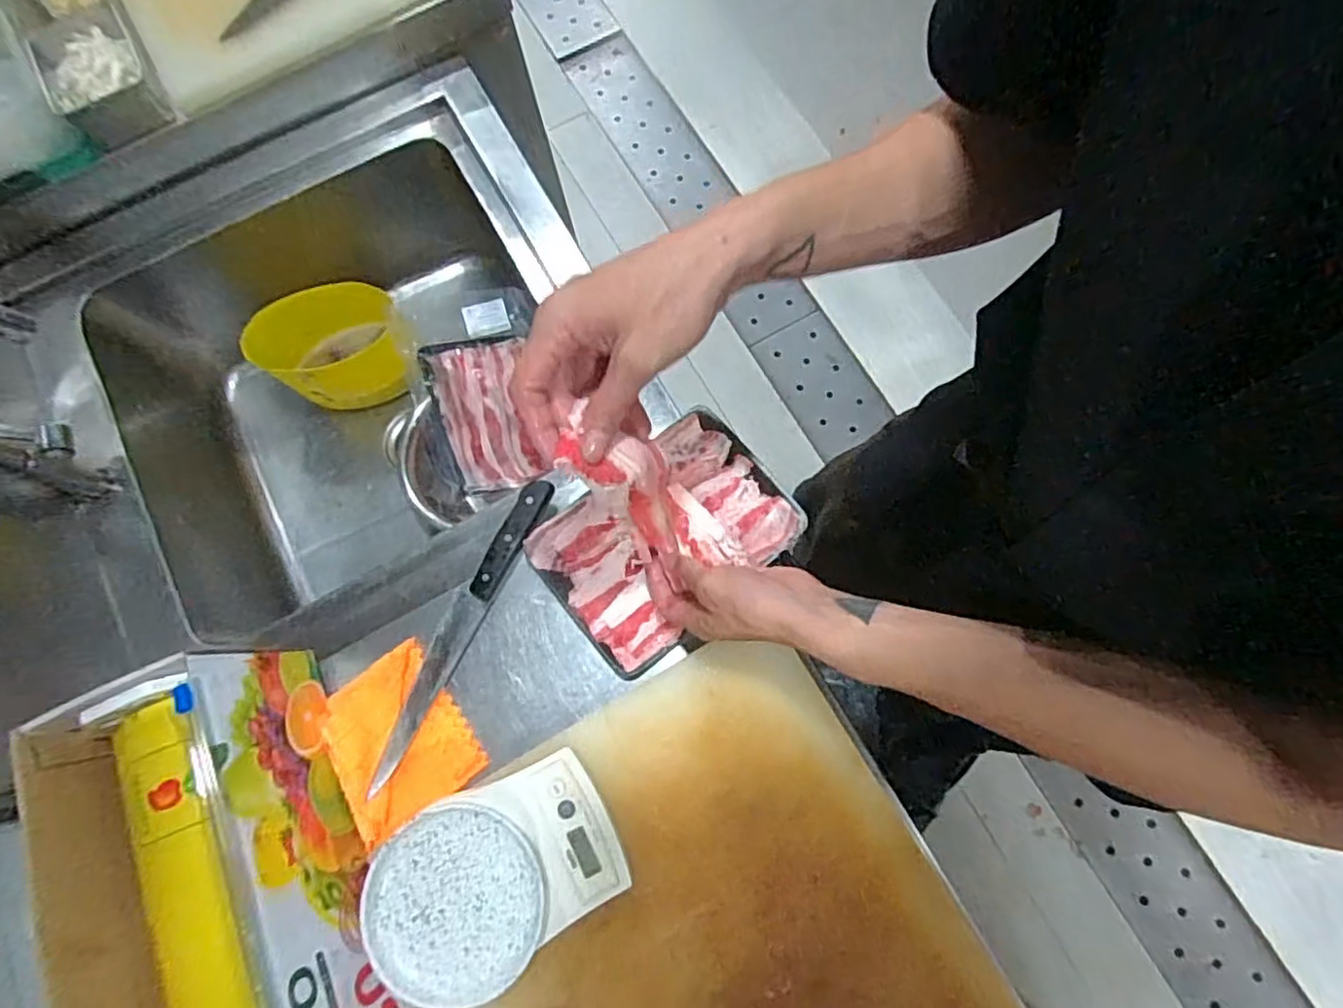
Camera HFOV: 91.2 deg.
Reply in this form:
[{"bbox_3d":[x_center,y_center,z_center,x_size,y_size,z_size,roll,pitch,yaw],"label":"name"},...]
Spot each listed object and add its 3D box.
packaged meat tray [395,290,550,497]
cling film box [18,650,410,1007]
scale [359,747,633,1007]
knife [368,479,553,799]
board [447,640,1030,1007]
[{"bbox_3d":[-0.258,-0.152,0.920,0.167,0.030,0.281,-6,118,8],"label":"packaged meat tray"},{"bbox_3d":[-0.308,0.369,0.474,0.167,0.116,0.498,-24,75,-4],"label":"cling film box"},{"bbox_3d":[-0.140,0.293,0.519,0.190,0.054,0.139,-27,77,-3],"label":"scale"},{"bbox_3d":[-0.194,0.109,0.604,0.031,0.020,0.296,26,80,9],"label":"knife"},{"bbox_3d":[0.070,0.428,0.500,0.394,0.033,0.594,-29,77,-7],"label":"board"}]

